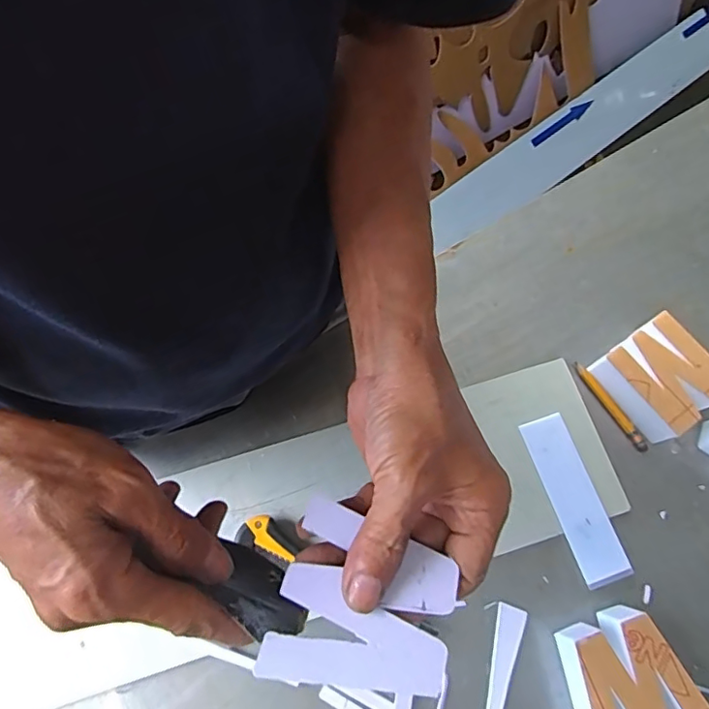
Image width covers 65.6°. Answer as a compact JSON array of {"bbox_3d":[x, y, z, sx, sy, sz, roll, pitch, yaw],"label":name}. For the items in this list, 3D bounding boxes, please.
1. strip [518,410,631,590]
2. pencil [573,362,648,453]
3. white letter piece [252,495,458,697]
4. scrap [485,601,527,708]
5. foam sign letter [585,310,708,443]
[{"bbox_3d":[0.181,0.118,0.455,0.039,0.007,0.135,-18,72,-6],"label":"strip"},{"bbox_3d":[0.223,0.045,0.481,0.008,0.006,0.091,-30,74,-10],"label":"pencil"},{"bbox_3d":[0.005,0.117,0.258,0.079,0.004,0.078,17,58,5],"label":"white letter piece"},{"bbox_3d":[0.113,0.242,0.418,0.022,0.004,0.095,13,72,4],"label":"scrap"},{"bbox_3d":[0.258,0.022,0.471,0.070,0.049,0.081,-33,74,-11],"label":"foam sign letter"}]

